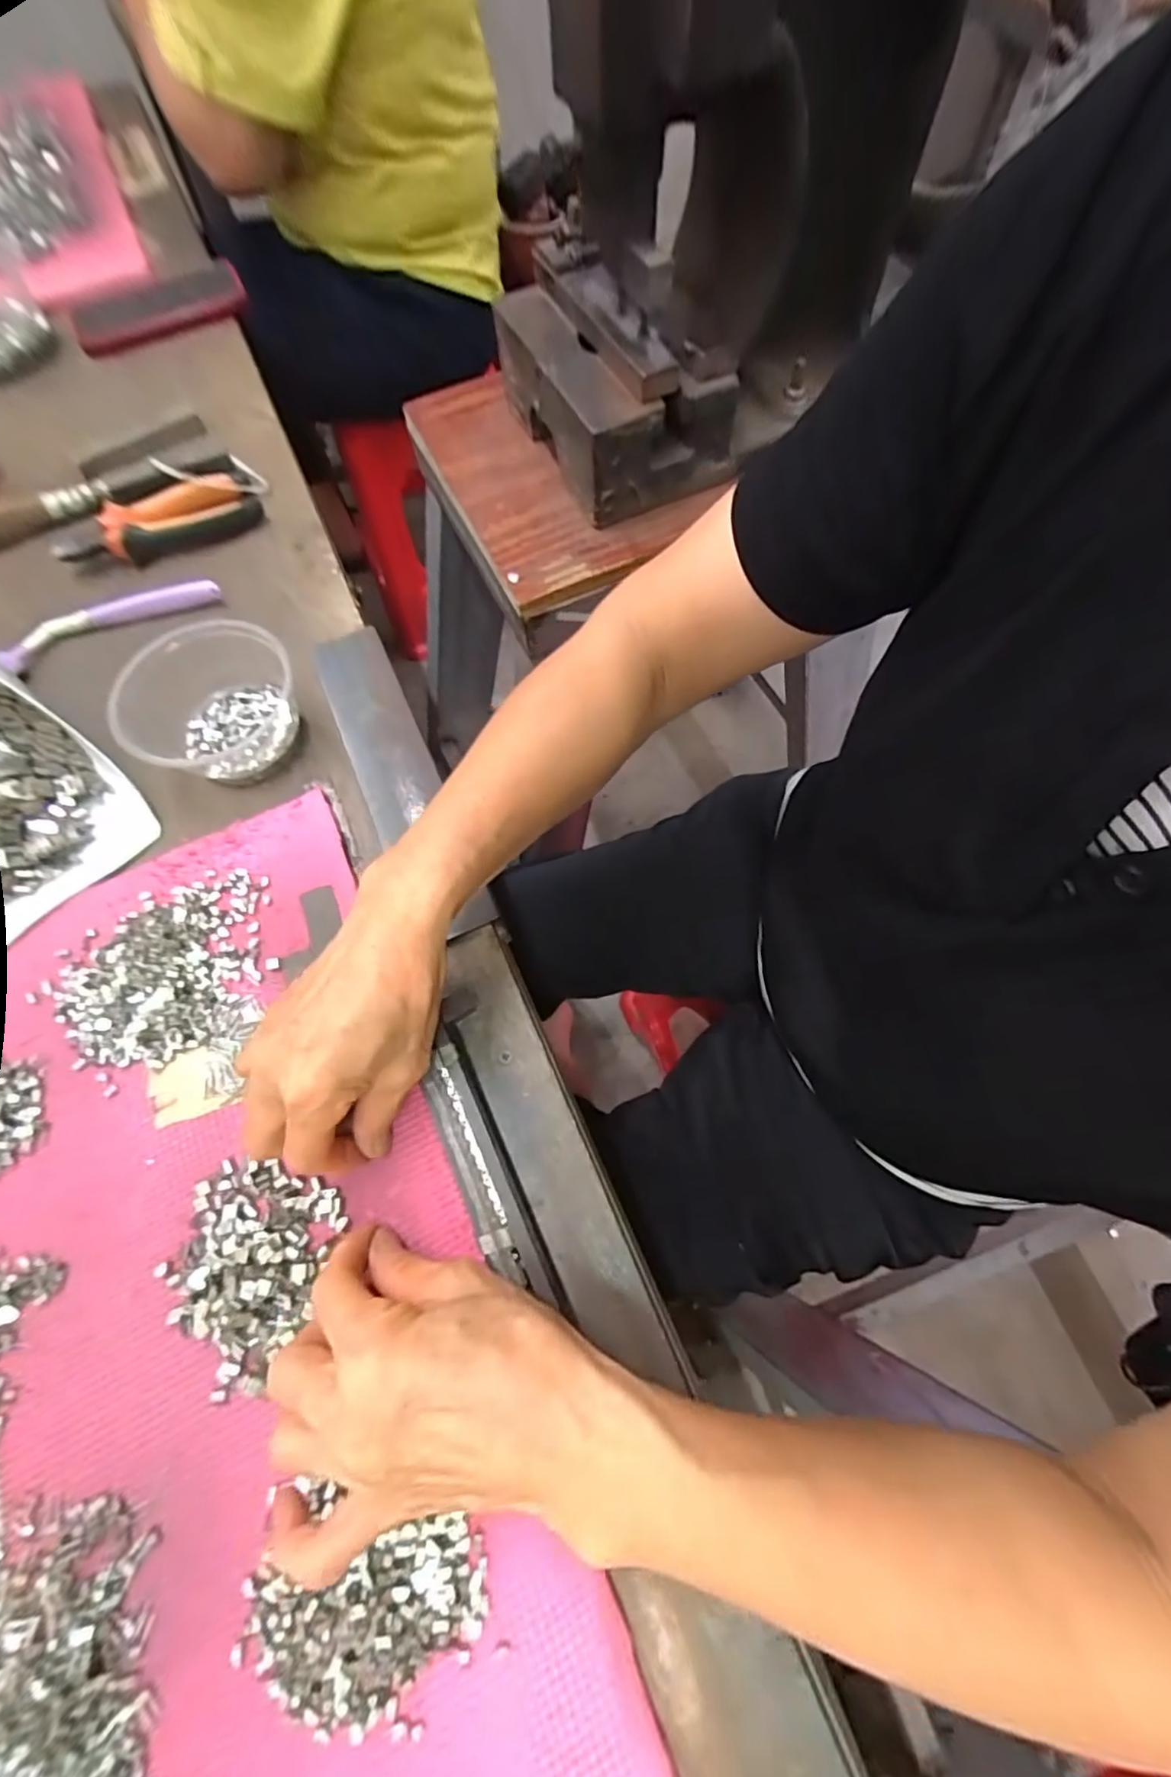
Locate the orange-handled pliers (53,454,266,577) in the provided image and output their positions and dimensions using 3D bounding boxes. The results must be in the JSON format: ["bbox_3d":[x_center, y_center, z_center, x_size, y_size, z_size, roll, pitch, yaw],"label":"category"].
[{"bbox_3d":[-0.341,-0.300,0.477,0.148,0.025,0.075,-24,70,-9],"label":"orange-handled pliers"}]

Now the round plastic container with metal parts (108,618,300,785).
[{"bbox_3d":[-0.249,-0.122,0.387,0.114,0.049,0.098,21,69,9],"label":"round plastic container with metal parts"}]

